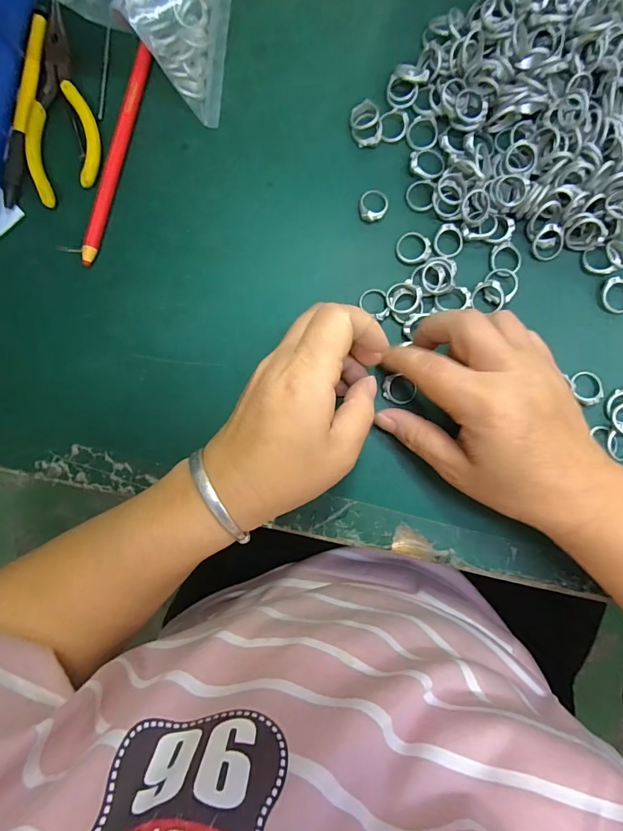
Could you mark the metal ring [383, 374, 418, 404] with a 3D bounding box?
[{"bbox_3d":[0.056,-0.016,0.265,0.021,0.004,0.018,-3,86,0],"label":"metal ring"}]

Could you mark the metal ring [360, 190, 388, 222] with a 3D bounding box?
[{"bbox_3d":[0.041,-0.138,0.273,0.018,0.005,0.023,15,86,1],"label":"metal ring"}]

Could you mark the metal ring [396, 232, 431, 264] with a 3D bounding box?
[{"bbox_3d":[0.067,-0.110,0.271,0.021,0.004,0.021,0,86,0],"label":"metal ring"}]

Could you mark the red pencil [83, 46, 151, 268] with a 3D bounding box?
[{"bbox_3d":[-0.129,-0.172,0.274,0.012,0.007,0.151,13,86,1],"label":"red pencil"}]

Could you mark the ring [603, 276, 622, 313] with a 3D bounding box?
[{"bbox_3d":[0.198,-0.078,0.268,0.021,0.005,0.022,0,86,0],"label":"ring"}]

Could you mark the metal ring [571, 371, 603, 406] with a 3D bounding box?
[{"bbox_3d":[0.176,-0.017,0.264,0.018,0.004,0.022,-8,86,0],"label":"metal ring"}]

